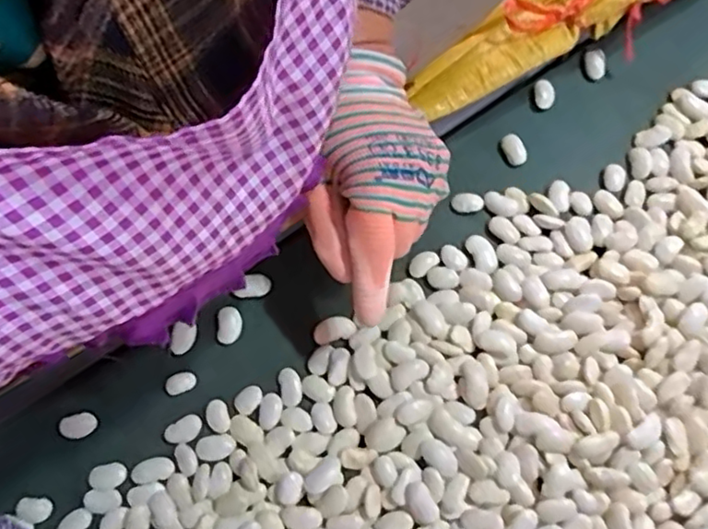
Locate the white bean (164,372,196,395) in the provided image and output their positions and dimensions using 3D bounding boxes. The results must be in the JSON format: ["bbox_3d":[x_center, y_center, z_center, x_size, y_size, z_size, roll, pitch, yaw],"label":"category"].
[{"bbox_3d":[-0.107,0.072,0.381,0.019,0.004,0.012,-20,74,-4],"label":"white bean"}]

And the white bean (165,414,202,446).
[{"bbox_3d":[-0.103,0.100,0.374,0.022,0.004,0.014,-28,75,-6],"label":"white bean"}]

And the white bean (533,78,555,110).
[{"bbox_3d":[0.130,-0.117,0.427,0.014,0.006,0.021,-2,74,1],"label":"white bean"}]

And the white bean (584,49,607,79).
[{"bbox_3d":[0.168,-0.139,0.432,0.014,0.007,0.019,-15,74,-2],"label":"white bean"}]

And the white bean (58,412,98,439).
[{"bbox_3d":[-0.167,0.097,0.376,0.021,0.004,0.013,-16,74,-3],"label":"white bean"}]

